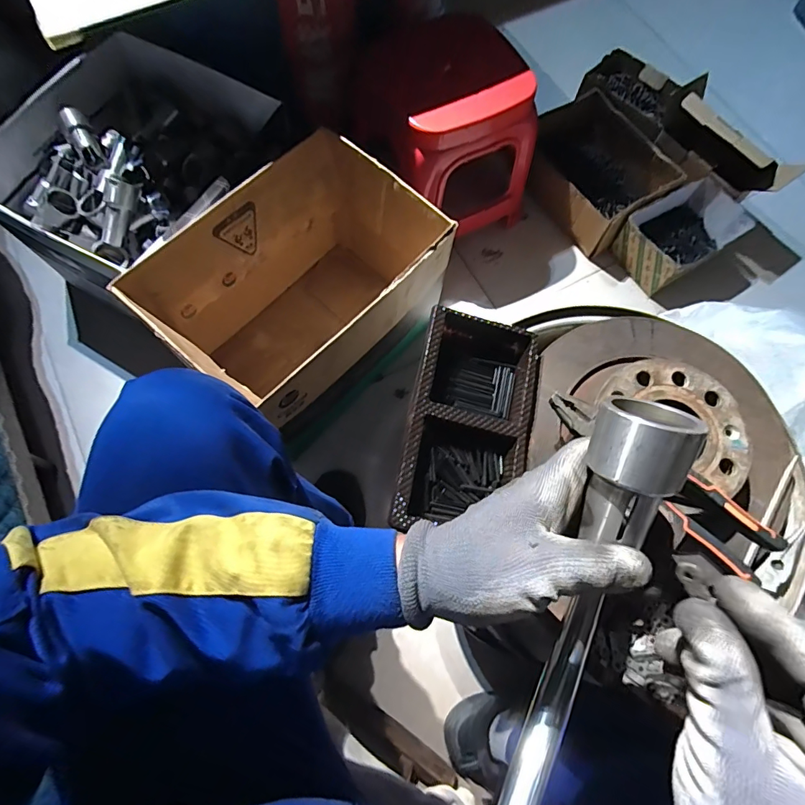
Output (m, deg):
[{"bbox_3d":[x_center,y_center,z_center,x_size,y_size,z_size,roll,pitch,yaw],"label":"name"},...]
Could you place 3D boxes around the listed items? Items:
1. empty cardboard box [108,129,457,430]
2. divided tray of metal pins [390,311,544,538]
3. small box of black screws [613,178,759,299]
[{"bbox_3d":[-0.149,-0.152,0.723,0.260,0.291,0.373,42,76,11],"label":"empty cardboard box"},{"bbox_3d":[0.071,0.009,0.455,0.121,0.050,0.209,12,72,2],"label":"divided tray of metal pins"},{"bbox_3d":[0.557,-0.338,0.917,0.211,0.103,0.151,-33,76,-11],"label":"small box of black screws"}]

